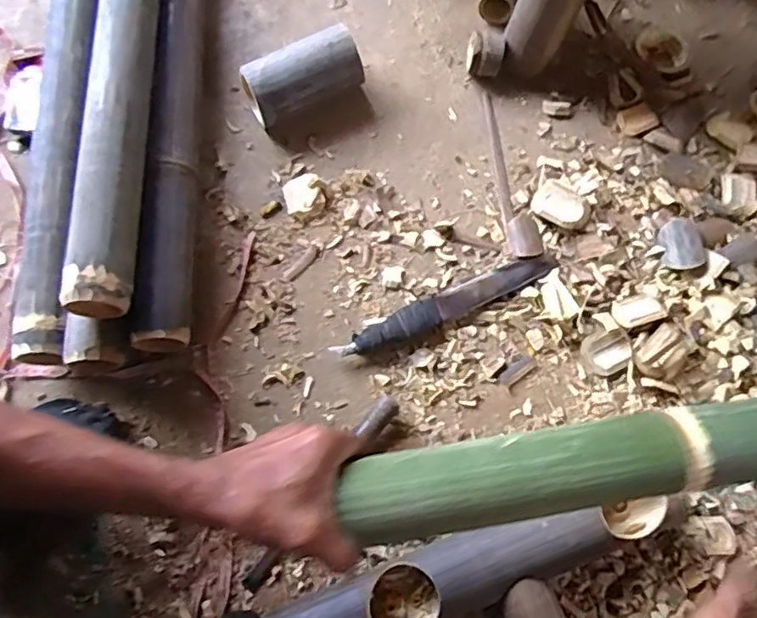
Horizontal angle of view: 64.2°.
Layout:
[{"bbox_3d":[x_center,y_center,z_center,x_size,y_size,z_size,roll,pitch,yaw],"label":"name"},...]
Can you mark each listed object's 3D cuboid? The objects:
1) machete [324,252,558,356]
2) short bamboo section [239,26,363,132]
[{"bbox_3d":[0.081,-0.005,0.716,0.281,0.021,0.036,-24,75,-7],"label":"machete"},{"bbox_3d":[-0.095,-0.290,0.770,0.144,0.074,0.072,-25,75,-7],"label":"short bamboo section"}]

